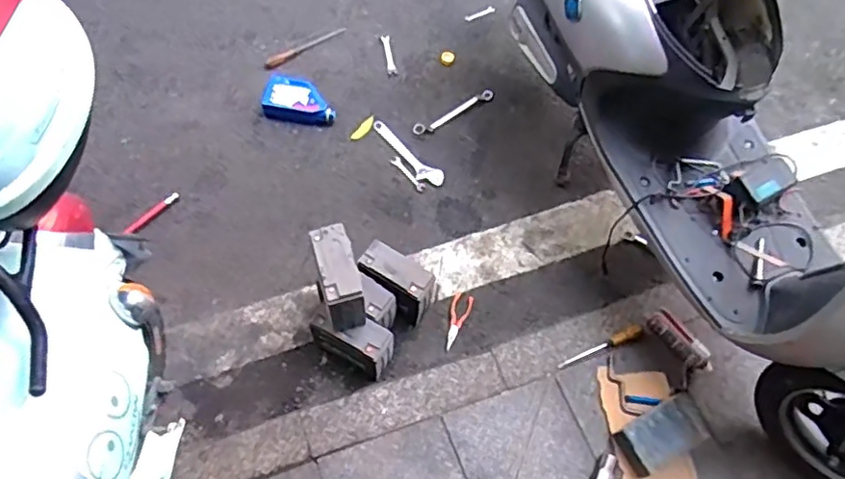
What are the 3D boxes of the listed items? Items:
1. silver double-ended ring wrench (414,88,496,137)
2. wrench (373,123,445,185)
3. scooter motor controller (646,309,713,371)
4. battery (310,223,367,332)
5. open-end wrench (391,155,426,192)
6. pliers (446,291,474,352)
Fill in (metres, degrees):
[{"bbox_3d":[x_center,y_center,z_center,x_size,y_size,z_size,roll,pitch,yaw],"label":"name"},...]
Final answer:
[{"bbox_3d":[0.098,-0.392,1.907,0.294,0.015,0.041,-30,66,-16],"label":"silver double-ended ring wrench"},{"bbox_3d":[-0.051,-0.253,1.810,0.059,0.024,0.287,-39,69,-20],"label":"wrench"},{"bbox_3d":[0.648,0.253,1.547,0.074,0.058,0.185,-36,68,-18],"label":"scooter motor controller"},{"bbox_3d":[-0.180,0.084,1.342,0.082,0.156,0.179,-12,61,-9],"label":"battery"},{"bbox_3d":[-0.042,-0.190,1.782,0.033,0.006,0.143,-35,68,-18],"label":"open-end wrench"},{"bbox_3d":[0.083,0.207,1.572,0.051,0.009,0.155,21,63,10],"label":"pliers"}]

